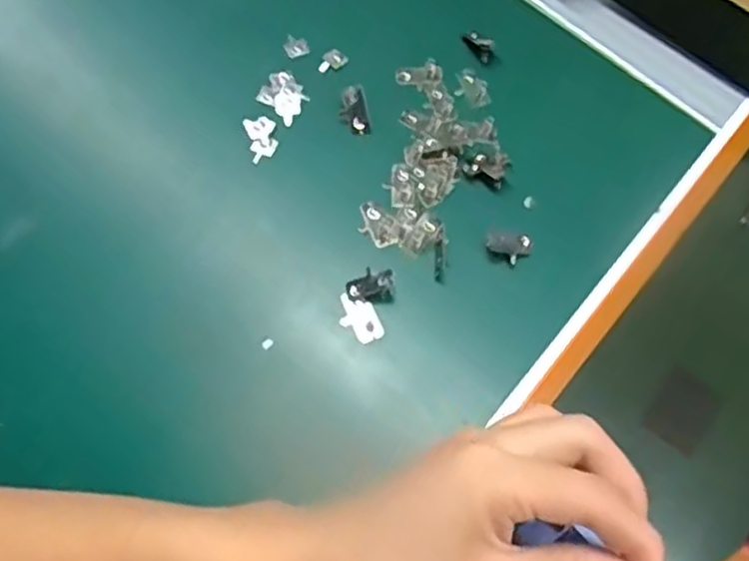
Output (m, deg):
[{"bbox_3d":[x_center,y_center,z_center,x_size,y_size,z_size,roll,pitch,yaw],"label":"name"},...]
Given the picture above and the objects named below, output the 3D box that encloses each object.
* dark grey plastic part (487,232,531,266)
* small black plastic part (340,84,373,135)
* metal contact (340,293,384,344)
[{"bbox_3d":[0.076,-0.019,0.420,0.024,0.004,0.018,13,65,6],"label":"dark grey plastic part"},{"bbox_3d":[-0.012,-0.103,0.454,0.017,0.013,0.028,-12,65,-6],"label":"small black plastic part"},{"bbox_3d":[-0.009,0.021,0.406,0.019,0.004,0.029,-22,66,-10],"label":"metal contact"}]

